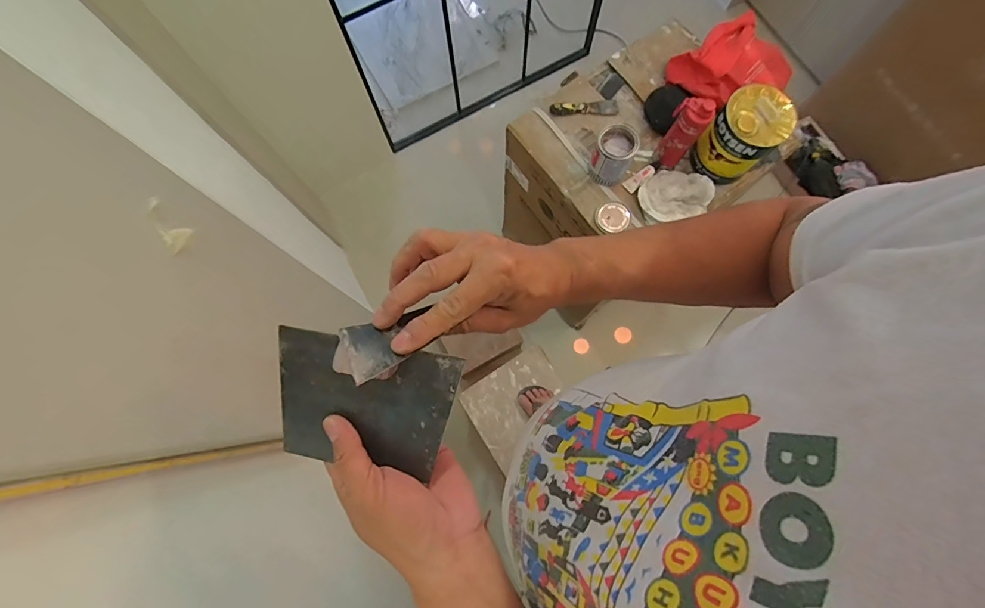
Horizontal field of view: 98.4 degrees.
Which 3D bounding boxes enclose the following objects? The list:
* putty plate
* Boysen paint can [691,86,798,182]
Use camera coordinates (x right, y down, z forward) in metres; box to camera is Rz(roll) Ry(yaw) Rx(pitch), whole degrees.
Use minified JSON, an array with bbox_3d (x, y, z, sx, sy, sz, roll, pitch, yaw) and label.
[{"bbox_3d":[-0.095,0.074,0.308,0.134,0.006,0.094,9,98,10],"label":"putty plate"},{"bbox_3d":[0.615,-0.415,1.043,0.156,0.165,0.144,0,77,1],"label":"Boysen paint can"}]

